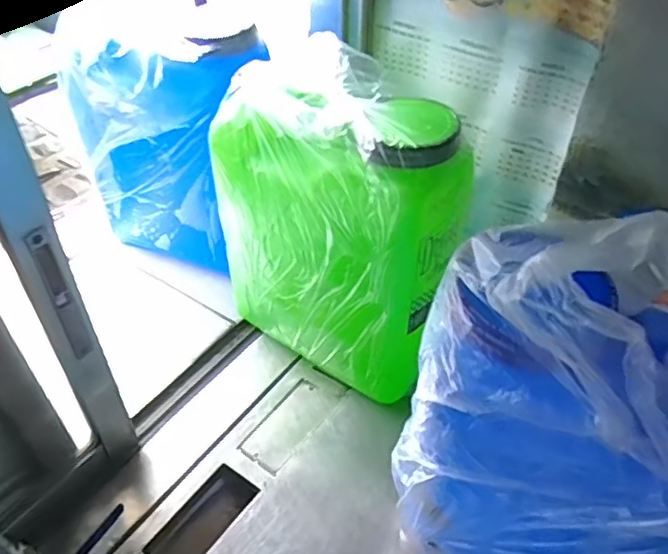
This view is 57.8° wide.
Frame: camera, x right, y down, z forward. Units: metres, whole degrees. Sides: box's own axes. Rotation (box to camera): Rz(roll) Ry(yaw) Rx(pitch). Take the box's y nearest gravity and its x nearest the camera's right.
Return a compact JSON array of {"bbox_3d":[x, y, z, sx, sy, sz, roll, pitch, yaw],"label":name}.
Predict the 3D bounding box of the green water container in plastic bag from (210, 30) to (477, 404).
[{"bbox_3d":[0.001,-0.071,0.803,0.298,0.373,0.163,29,51,27],"label":"green water container in plastic bag"}]

